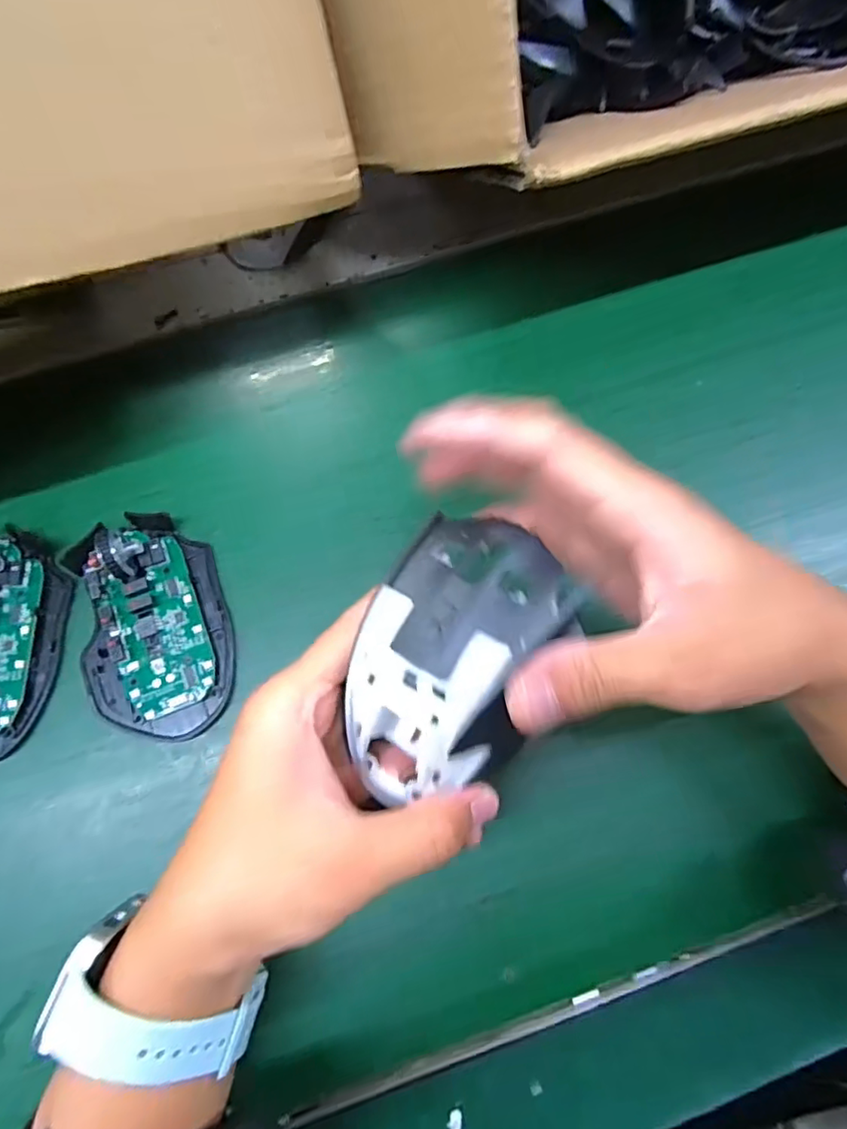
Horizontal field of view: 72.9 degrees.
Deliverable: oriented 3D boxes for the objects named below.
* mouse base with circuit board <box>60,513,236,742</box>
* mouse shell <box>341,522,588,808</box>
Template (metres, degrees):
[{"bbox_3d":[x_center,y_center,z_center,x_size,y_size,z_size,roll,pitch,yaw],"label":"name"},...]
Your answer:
[{"bbox_3d":[-0.139,0.029,0.285,0.072,0.029,0.113,-18,75,-6],"label":"mouse base with circuit board"},{"bbox_3d":[0.008,0.035,0.218,0.068,0.045,0.104,26,75,6],"label":"mouse shell"}]

